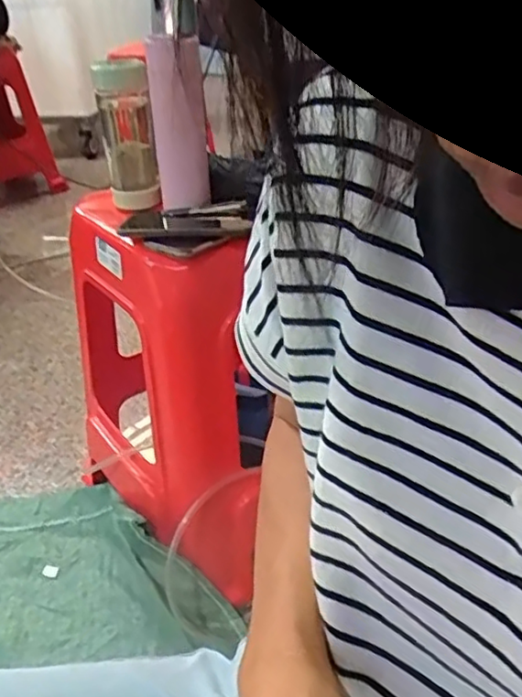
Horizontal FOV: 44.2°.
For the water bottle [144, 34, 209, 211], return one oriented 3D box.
[{"bbox_3d":[-0.094,-0.259,0.742,0.063,0.190,0.058,-7,32,-5],"label":"water bottle"}]

